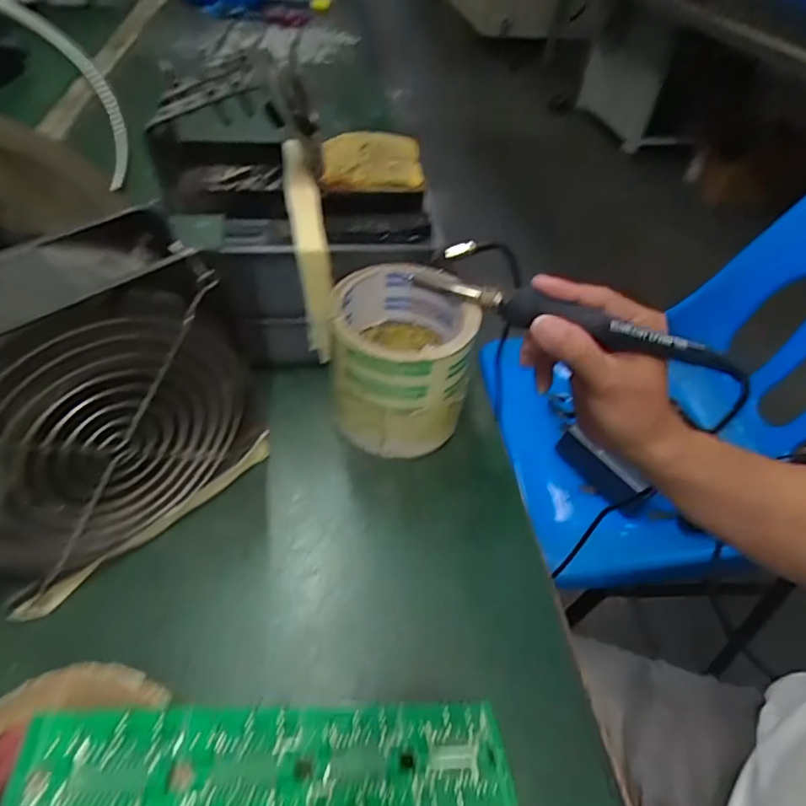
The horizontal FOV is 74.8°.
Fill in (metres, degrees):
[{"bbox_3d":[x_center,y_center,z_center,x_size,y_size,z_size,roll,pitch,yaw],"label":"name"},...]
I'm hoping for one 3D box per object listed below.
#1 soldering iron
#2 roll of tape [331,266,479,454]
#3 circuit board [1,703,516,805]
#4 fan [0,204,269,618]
[{"bbox_3d":[0.103,-0.047,0.306,0.196,0.017,0.018,16,47,2],"label":"soldering iron"},{"bbox_3d":[-0.001,-0.024,0.336,0.076,0.095,0.083,3,47,-3],"label":"roll of tape"},{"bbox_3d":[-0.038,0.134,0.195,0.179,0.005,0.041,14,42,-25],"label":"circuit board"},{"bbox_3d":[-0.149,0.006,0.253,0.060,0.151,0.149,35,53,24],"label":"fan"}]

